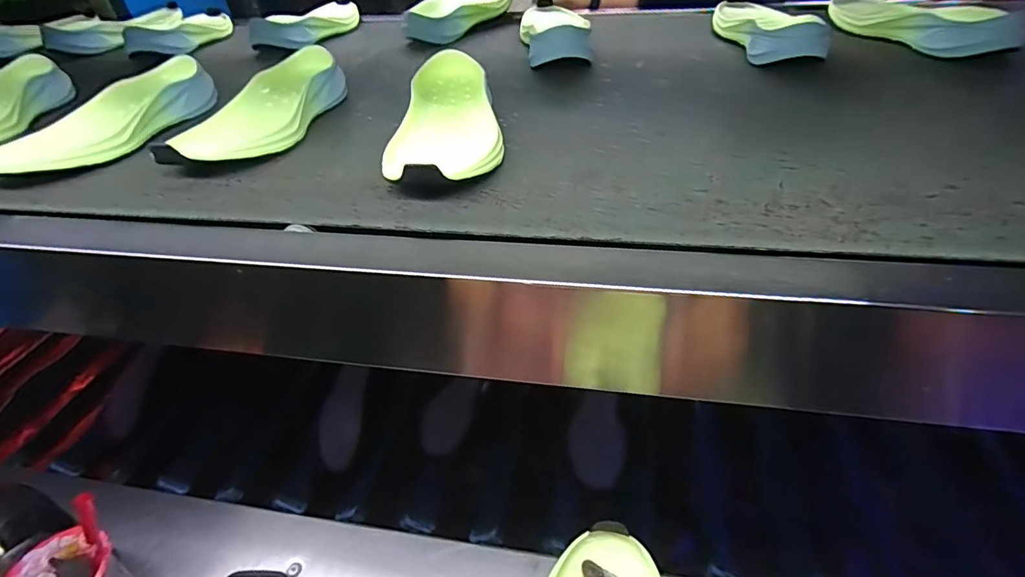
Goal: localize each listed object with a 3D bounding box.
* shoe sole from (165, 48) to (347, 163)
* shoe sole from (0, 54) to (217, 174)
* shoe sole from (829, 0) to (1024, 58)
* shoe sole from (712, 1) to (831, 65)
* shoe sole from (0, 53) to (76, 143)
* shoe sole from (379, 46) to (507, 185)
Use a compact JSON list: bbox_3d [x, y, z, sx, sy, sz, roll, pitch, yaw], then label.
[{"bbox_3d":[-0.259,-0.192,0.527,0.103,0.041,0.256,-1,43,7],"label":"shoe sole"},{"bbox_3d":[-0.421,-0.178,0.528,0.083,0.043,0.245,12,46,20],"label":"shoe sole"},{"bbox_3d":[0.520,-0.355,0.649,0.088,0.047,0.276,-9,43,-2],"label":"shoe sole"},{"bbox_3d":[0.335,-0.359,0.667,0.093,0.039,0.247,1,43,9],"label":"shoe sole"},{"bbox_3d":[-0.610,-0.209,0.577,0.080,0.044,0.231,-6,43,1],"label":"shoe sole"},{"bbox_3d":[-0.057,-0.163,0.473,0.092,0.036,0.261,-4,43,4],"label":"shoe sole"}]

